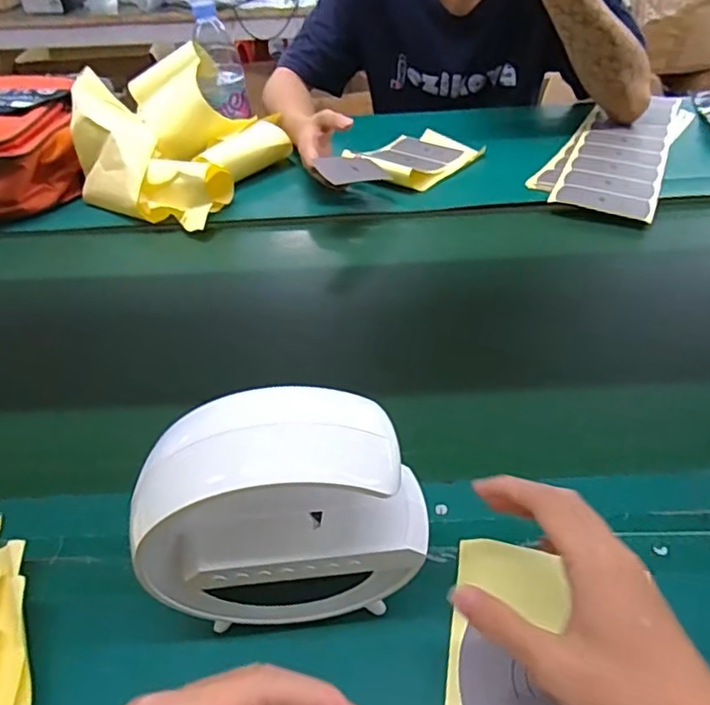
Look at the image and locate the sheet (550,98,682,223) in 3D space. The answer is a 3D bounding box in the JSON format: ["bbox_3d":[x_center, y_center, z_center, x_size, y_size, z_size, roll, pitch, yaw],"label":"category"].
[{"bbox_3d":[0.383,-0.295,0.855,0.120,0.011,0.402,17,45,20],"label":"sheet"}]

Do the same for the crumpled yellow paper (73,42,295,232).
[{"bbox_3d":[-0.247,-0.290,0.805,0.237,0.122,0.240,15,45,19],"label":"crumpled yellow paper"}]

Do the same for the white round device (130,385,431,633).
[{"bbox_3d":[-0.036,0.096,0.321,0.139,0.160,0.051,-7,42,-4],"label":"white round device"}]

